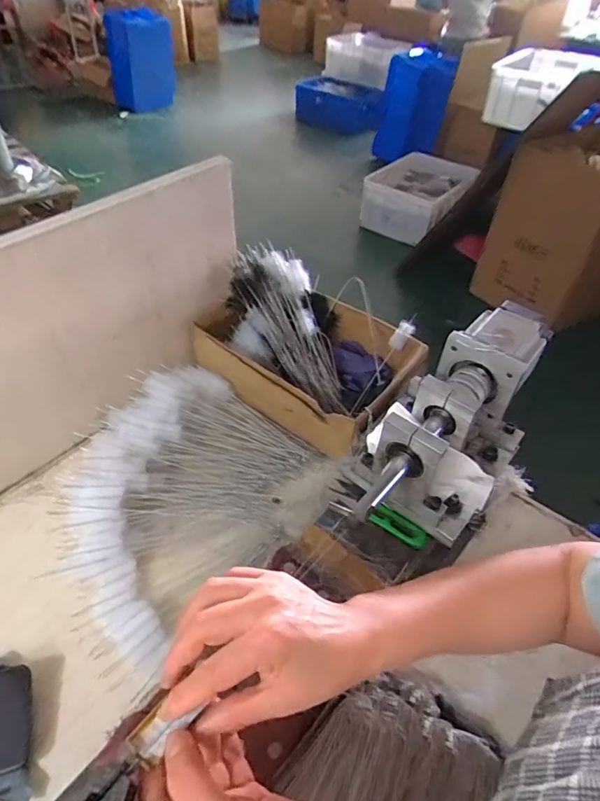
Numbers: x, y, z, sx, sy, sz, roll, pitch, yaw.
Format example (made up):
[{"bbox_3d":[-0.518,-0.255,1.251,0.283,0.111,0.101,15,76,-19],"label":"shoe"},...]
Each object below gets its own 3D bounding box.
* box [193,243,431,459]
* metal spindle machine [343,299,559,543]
[{"bbox_3d":[0.007,-0.074,0.671,0.284,0.126,0.199,29,51,21],"label":"box"},{"bbox_3d":[0.165,0.026,0.537,0.139,0.136,0.297,27,49,21],"label":"metal spindle machine"}]

